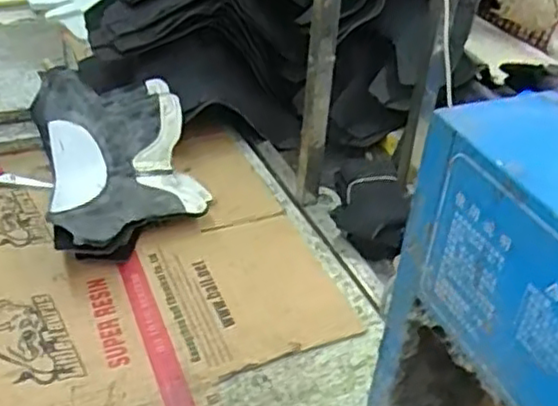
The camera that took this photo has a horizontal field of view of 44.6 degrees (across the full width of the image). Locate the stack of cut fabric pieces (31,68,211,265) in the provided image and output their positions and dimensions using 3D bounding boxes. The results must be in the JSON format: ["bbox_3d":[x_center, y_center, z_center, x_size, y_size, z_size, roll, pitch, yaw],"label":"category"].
[{"bbox_3d":[-0.226,-0.064,0.968,0.207,0.091,0.381,-10,39,-17],"label":"stack of cut fabric pieces"}]

